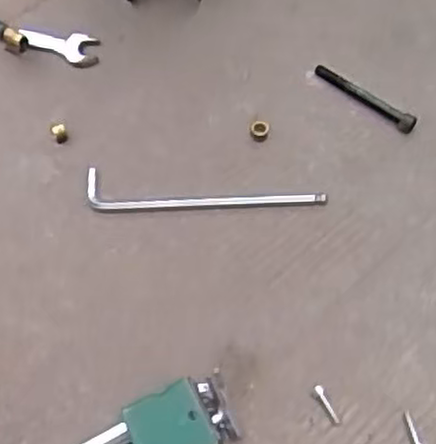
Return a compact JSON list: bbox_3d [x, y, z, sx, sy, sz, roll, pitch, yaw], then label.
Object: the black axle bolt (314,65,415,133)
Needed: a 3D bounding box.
[{"bbox_3d":[0.124,-0.106,0.595,0.096,0.014,0.013,36,66,18],"label":"black axle bolt"}]

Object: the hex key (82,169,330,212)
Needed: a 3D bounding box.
[{"bbox_3d":[-0.009,-0.022,0.549,0.185,0.014,0.029,2,61,0],"label":"hex key"}]

